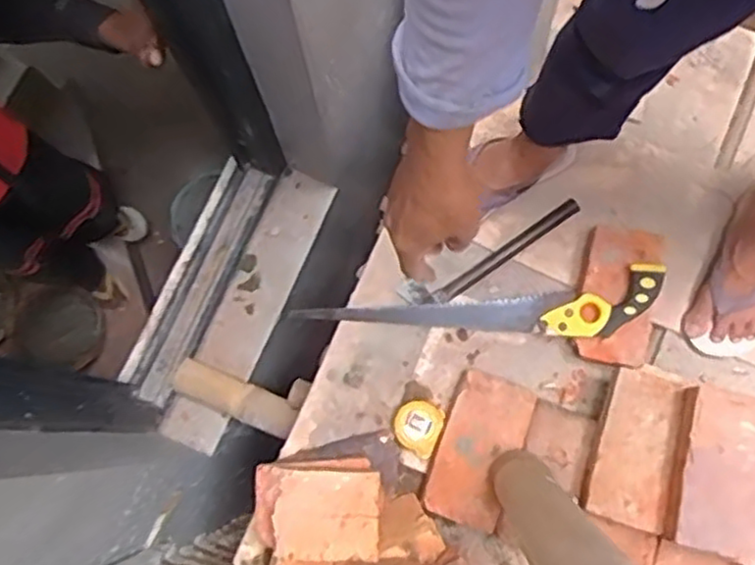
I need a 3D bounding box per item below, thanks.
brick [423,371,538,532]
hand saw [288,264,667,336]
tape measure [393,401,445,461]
[{"bbox_3d":[0.132,0.221,0.950,0.099,0.051,0.186,20,78,6],"label":"brick"},{"bbox_3d":[0.136,0.047,0.982,0.500,0.053,0.089,-7,77,0],"label":"hand saw"},{"bbox_3d":[0.054,0.194,0.966,0.065,0.035,0.070,26,79,7],"label":"tape measure"}]

